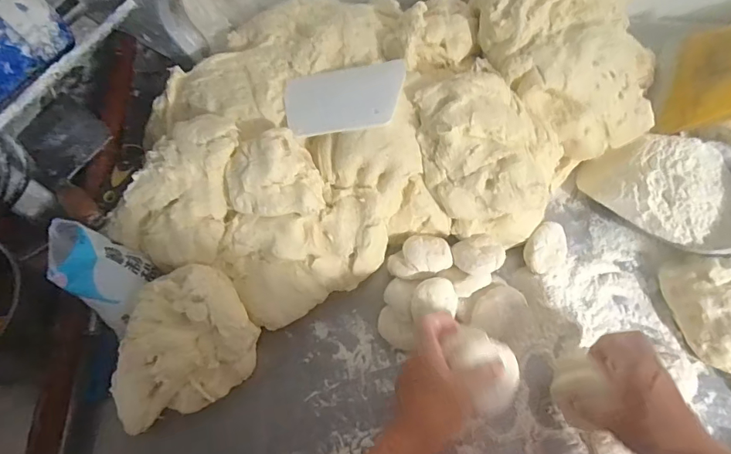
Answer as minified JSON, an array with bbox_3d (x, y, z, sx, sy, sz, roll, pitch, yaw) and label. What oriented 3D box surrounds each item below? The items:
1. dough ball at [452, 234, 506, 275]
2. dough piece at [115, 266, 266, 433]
[{"bbox_3d":[0.132,0.033,0.537,0.057,0.033,0.051,-9,66,-1],"label":"dough ball"},{"bbox_3d":[-0.208,0.132,0.502,0.173,0.093,0.133,-33,68,-11],"label":"dough piece"}]

